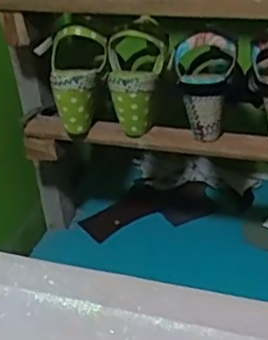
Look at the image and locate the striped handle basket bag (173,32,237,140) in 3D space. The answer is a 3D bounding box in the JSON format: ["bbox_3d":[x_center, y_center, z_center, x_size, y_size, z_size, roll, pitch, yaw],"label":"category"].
[{"bbox_3d":[0.094,-0.113,0.810,0.080,0.130,0.088,-2,32,5],"label":"striped handle basket bag"}]

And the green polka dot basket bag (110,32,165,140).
[{"bbox_3d":[0.007,-0.120,0.839,0.078,0.127,0.086,-5,32,1],"label":"green polka dot basket bag"}]

